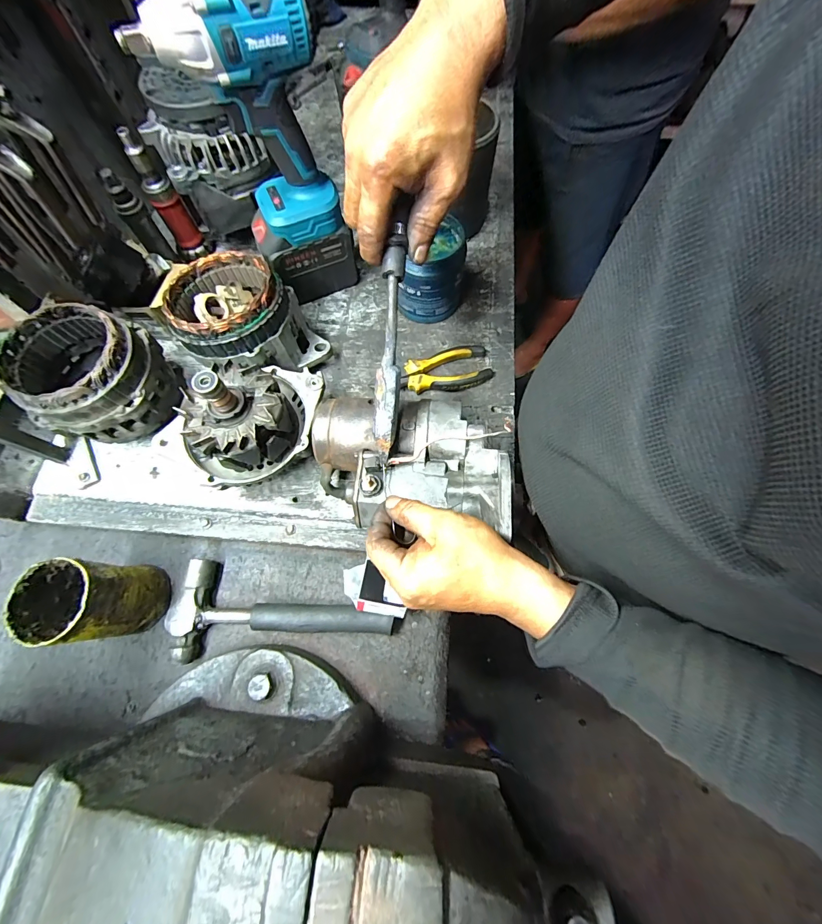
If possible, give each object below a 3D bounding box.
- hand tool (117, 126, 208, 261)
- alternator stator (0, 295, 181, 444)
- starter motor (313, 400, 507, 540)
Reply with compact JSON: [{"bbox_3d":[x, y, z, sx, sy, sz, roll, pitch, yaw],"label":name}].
[{"bbox_3d":[-0.323,-0.343,0.488,0.034,0.150,0.027,-34,73,-11],"label":"hand tool"},{"bbox_3d":[-0.346,-0.097,0.406,0.125,0.089,0.131,-38,74,-12],"label":"alternator stator"},{"bbox_3d":[-0.008,0.002,0.382,0.198,0.099,0.124,8,71,4],"label":"starter motor"}]

